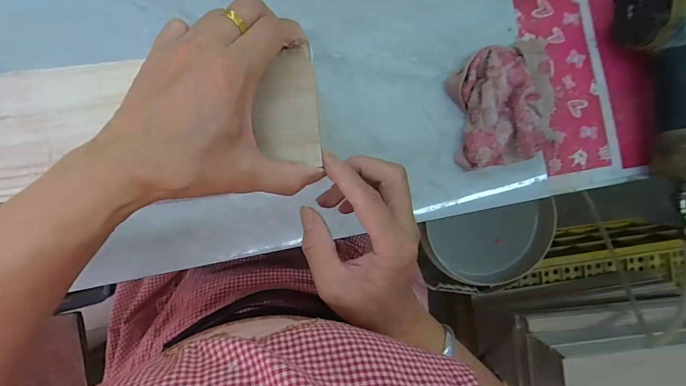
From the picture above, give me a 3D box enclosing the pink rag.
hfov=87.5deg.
[{"bbox_3d":[0.168,-0.091,0.359,0.113,0.033,0.119,-9,90,-1],"label":"pink rag"}]

